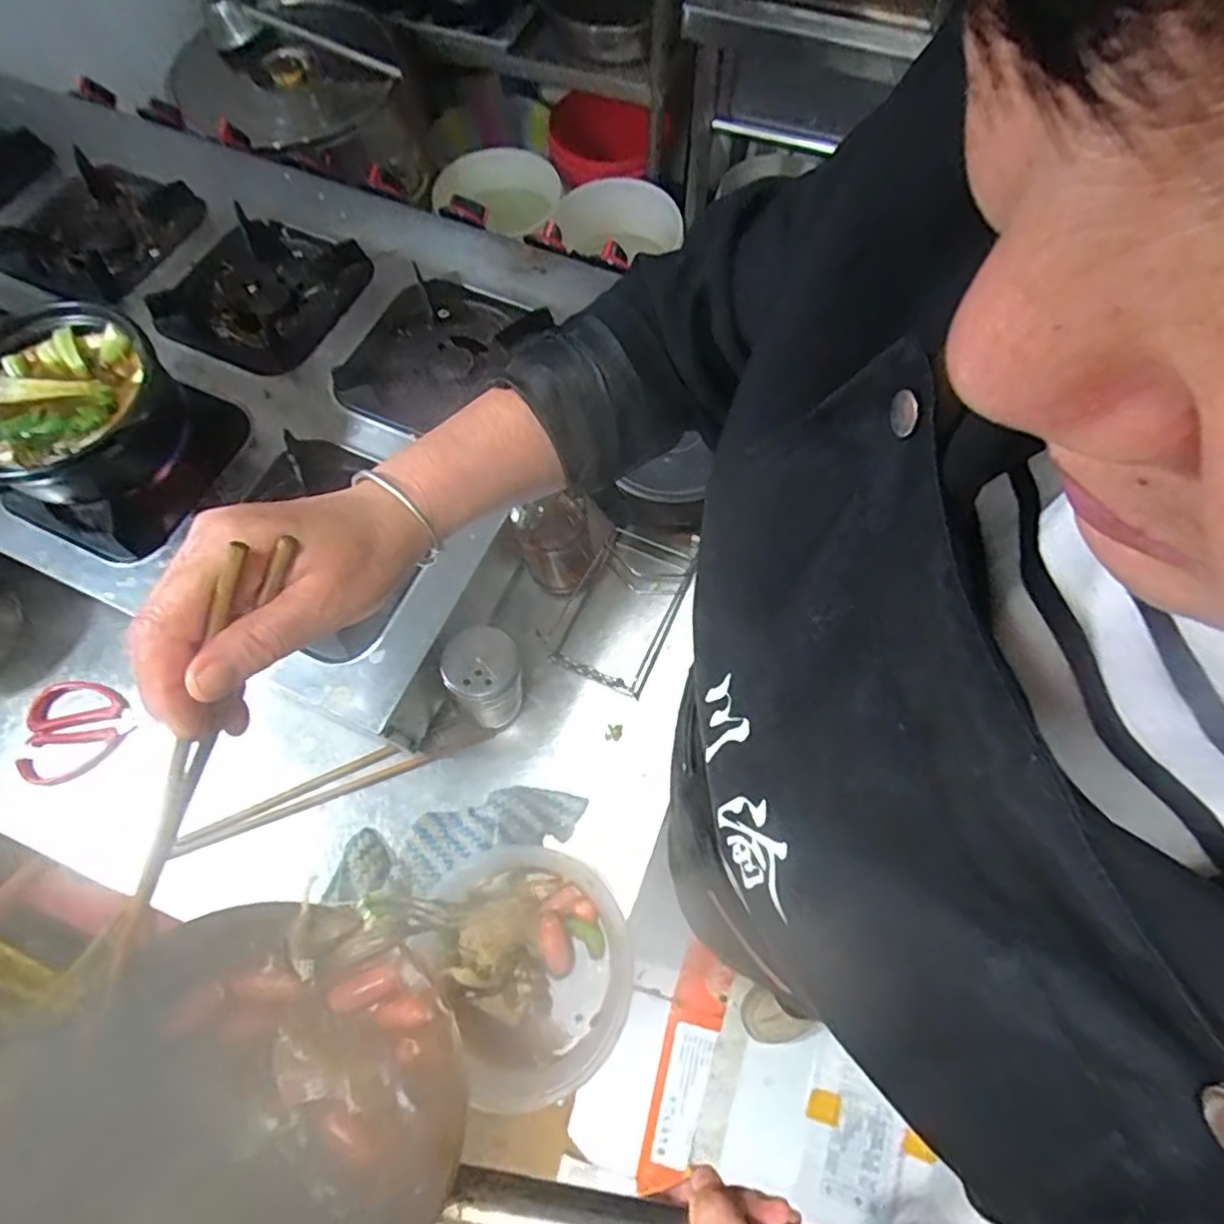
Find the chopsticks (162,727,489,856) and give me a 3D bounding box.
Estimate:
[{"bbox_3d":[-0.258,0.159,0.621,0.294,0.014,0.027,-20,69,-7],"label":"chopsticks"}]

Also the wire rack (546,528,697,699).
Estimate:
[{"bbox_3d":[0.009,-0.003,0.672,0.108,0.024,0.158,25,71,11],"label":"wire rack"}]

